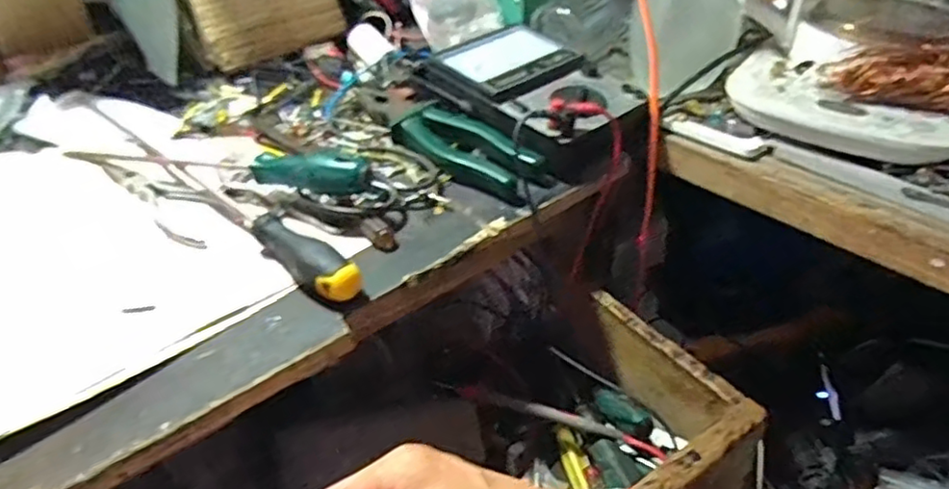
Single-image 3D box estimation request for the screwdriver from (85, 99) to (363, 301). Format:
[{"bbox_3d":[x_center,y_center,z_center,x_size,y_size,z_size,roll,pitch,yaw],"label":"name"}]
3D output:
[{"bbox_3d":[-0.212,-0.045,0.496,0.365,0.024,0.029,28,48,33],"label":"screwdriver"}]

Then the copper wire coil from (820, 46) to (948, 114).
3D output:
[{"bbox_3d":[0.336,-0.117,0.455,0.159,0.041,0.051,3,39,8],"label":"copper wire coil"}]

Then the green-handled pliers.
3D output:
[{"bbox_3d":[-0.022,-0.088,0.533,0.058,0.029,0.189,-31,46,-31],"label":"green-handled pliers"}]

